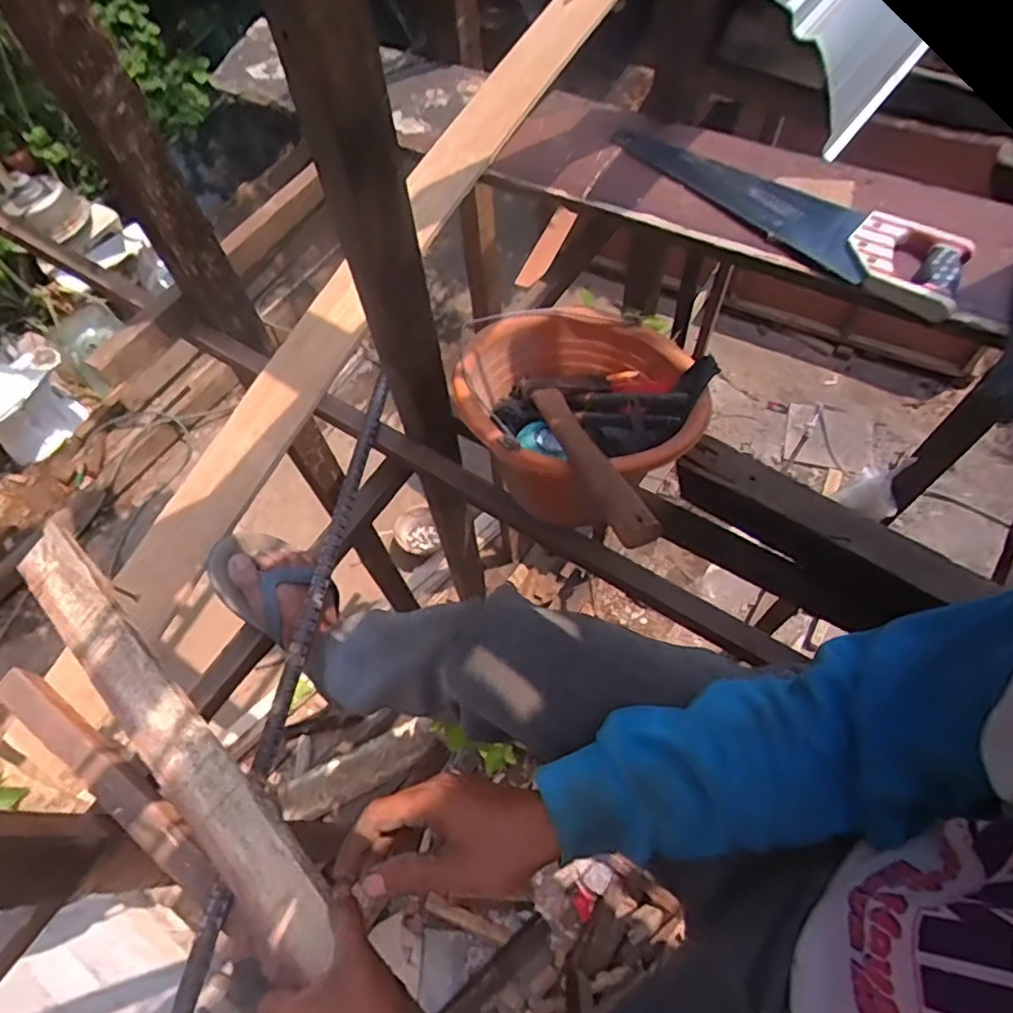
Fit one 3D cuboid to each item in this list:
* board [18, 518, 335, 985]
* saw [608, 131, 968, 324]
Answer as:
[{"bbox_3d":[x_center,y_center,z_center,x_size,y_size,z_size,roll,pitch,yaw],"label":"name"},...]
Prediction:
[{"bbox_3d":[-0.286,0.180,0.534,0.436,0.012,0.067,43,92,19],"label":"board"},{"bbox_3d":[0.352,-0.397,0.863,0.498,0.032,0.137,31,67,18],"label":"saw"}]

